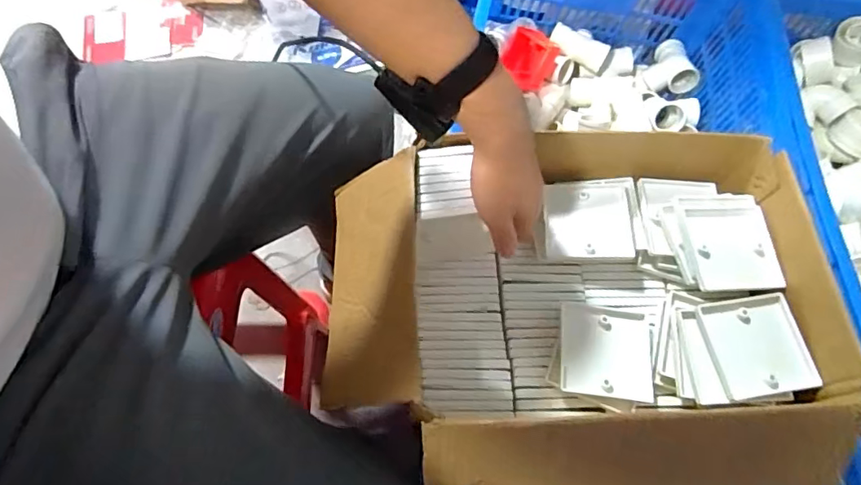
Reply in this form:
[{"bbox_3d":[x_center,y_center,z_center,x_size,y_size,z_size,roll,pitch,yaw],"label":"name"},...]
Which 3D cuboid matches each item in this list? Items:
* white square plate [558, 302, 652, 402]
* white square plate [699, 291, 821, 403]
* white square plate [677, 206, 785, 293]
[{"bbox_3d":[0.166,0.104,0.492,0.085,0.010,0.085,8,64,1],"label":"white square plate"},{"bbox_3d":[0.294,0.092,0.466,0.082,0.012,0.086,-7,65,-6],"label":"white square plate"},{"bbox_3d":[0.293,0.004,0.501,0.082,0.004,0.089,-3,65,-4],"label":"white square plate"}]

